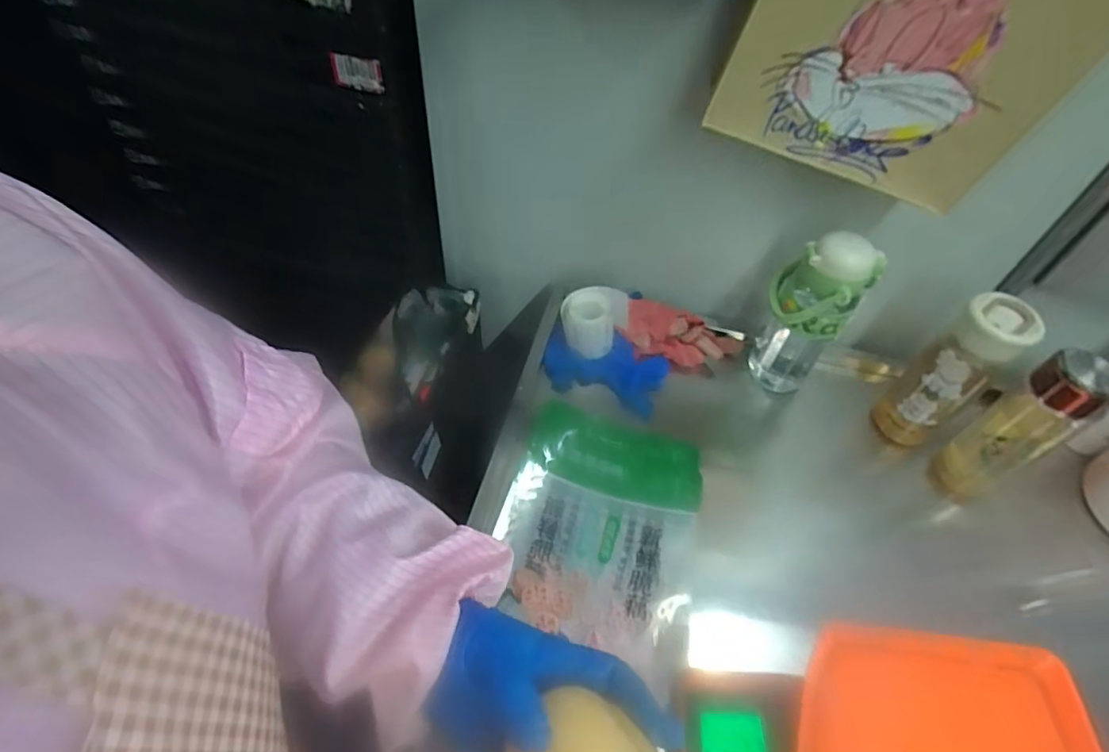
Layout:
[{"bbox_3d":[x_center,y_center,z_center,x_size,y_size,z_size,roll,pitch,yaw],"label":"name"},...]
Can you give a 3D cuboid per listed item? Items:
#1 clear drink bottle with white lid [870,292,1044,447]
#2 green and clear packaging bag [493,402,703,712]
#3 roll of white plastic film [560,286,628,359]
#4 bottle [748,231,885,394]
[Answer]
[{"bbox_3d":[0.450,0.003,0.646,0.068,0.201,0.073,-23,56,-21],"label":"clear drink bottle with white lid"},{"bbox_3d":[0.051,0.157,0.607,0.202,0.033,0.244,14,51,7],"label":"green and clear packaging bag"},{"bbox_3d":[0.049,-0.072,0.753,0.076,0.072,0.069,24,53,14],"label":"roll of white plastic film"},{"bbox_3d":[0.308,-0.079,0.692,0.094,0.228,0.106,29,55,18],"label":"bottle"}]

